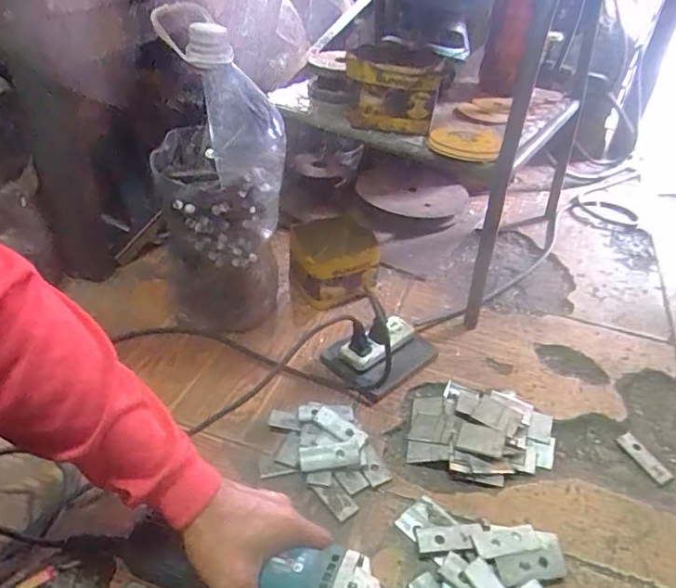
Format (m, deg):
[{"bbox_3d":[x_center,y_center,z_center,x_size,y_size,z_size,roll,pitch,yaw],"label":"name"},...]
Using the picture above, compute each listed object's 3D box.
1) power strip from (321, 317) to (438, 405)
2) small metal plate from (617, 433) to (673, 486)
[{"bbox_3d":[0.060,0.072,0.715,0.137,0.043,0.101,-28,48,-36],"label":"power strip"},{"bbox_3d":[0.362,0.194,0.633,0.023,0.006,0.067,-14,41,-23],"label":"small metal plate"}]

